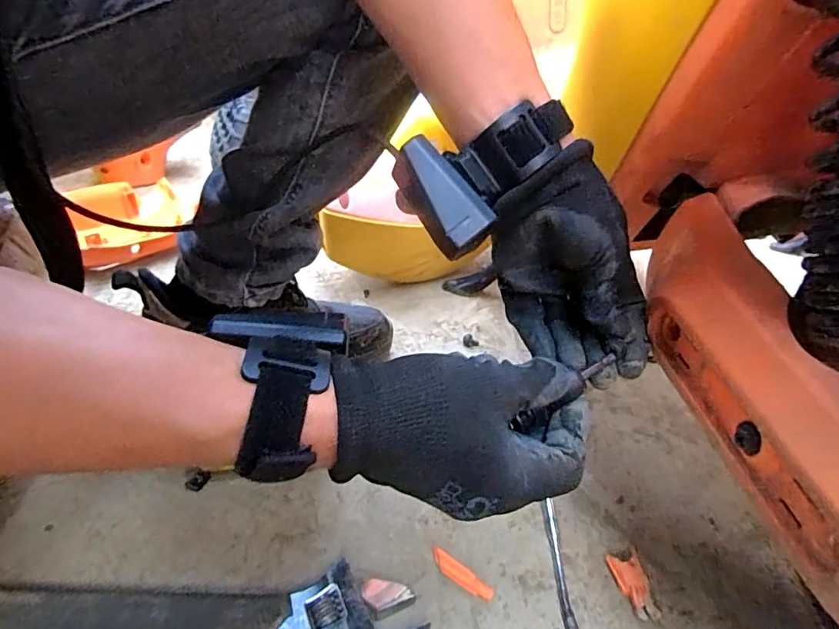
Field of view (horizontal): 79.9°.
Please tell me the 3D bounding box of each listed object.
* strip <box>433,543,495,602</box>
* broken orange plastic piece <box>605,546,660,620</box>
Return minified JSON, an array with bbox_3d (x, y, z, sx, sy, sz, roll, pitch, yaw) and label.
[{"bbox_3d":[0.029,0.185,0.355,0.050,0.011,0.010,26,37,25],"label":"strip"},{"bbox_3d":[0.156,0.194,0.363,0.021,0.014,0.048,0,34,-12],"label":"broken orange plastic piece"}]

